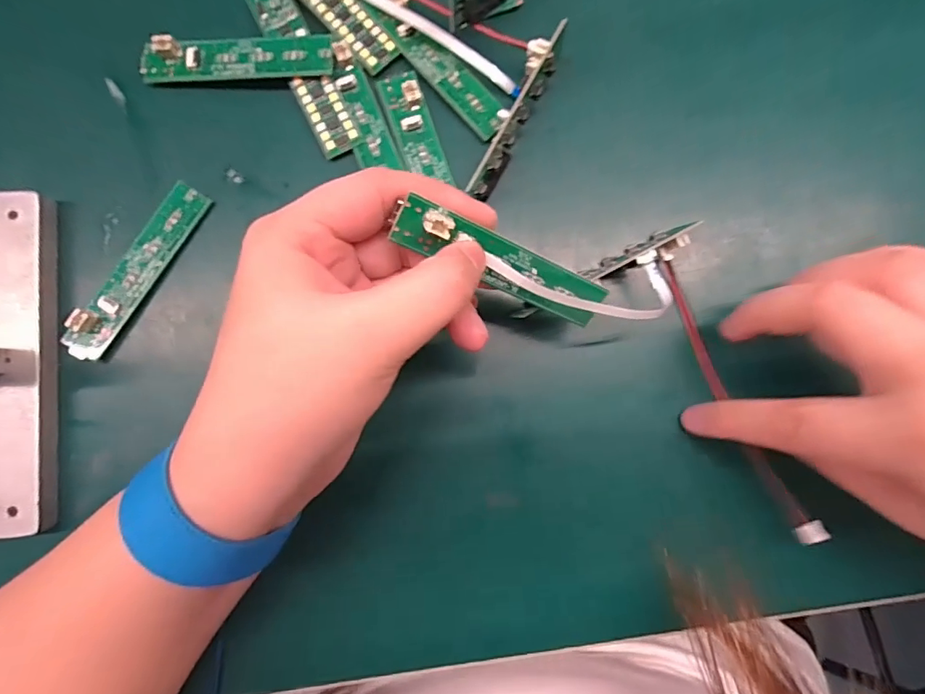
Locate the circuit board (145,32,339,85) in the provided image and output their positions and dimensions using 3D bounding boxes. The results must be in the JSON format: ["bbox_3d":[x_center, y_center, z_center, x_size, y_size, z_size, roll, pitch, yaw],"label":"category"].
[{"bbox_3d":[-0.097,-0.124,0.206,0.082,0.007,0.018,-2,85,-1],"label":"circuit board"}]

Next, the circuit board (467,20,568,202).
[{"bbox_3d":[0.022,-0.099,0.204,0.013,0.014,0.074,26,101,0],"label":"circuit board"}]

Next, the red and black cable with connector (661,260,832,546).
[{"bbox_3d":[0.113,0.020,0.204,0.009,0.012,0.125,-22,75,-3],"label":"red and black cable with connector"}]

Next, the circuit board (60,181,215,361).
[{"bbox_3d":[-0.138,-0.032,0.203,0.016,0.011,0.084,33,85,2],"label":"circuit board"}]

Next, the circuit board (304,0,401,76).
[{"bbox_3d":[-0.052,-0.145,0.212,0.018,0.004,0.054,-41,87,-4],"label":"circuit board"}]

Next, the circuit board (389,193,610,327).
[{"bbox_3d":[0.016,-0.028,0.169,0.080,0.011,0.017,21,86,-22],"label":"circuit board"}]

